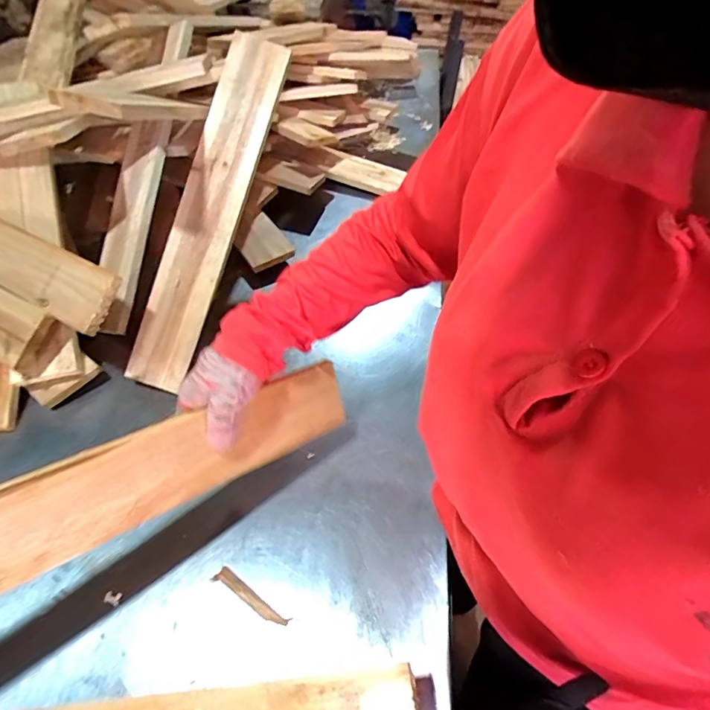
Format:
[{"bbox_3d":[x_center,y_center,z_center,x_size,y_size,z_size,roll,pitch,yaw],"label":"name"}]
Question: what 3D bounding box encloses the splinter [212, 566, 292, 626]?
[{"bbox_3d":[-0.106,0.247,0.435,0.088,0.005,0.016,25,57,18],"label":"splinter"}]

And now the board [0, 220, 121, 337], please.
[{"bbox_3d":[-0.533,-0.164,0.597,0.561,0.031,0.081,24,85,22],"label":"board"}]

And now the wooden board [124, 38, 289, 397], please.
[{"bbox_3d":[-0.196,-0.184,0.564,0.077,0.014,0.470,20,94,-5],"label":"wooden board"}]

